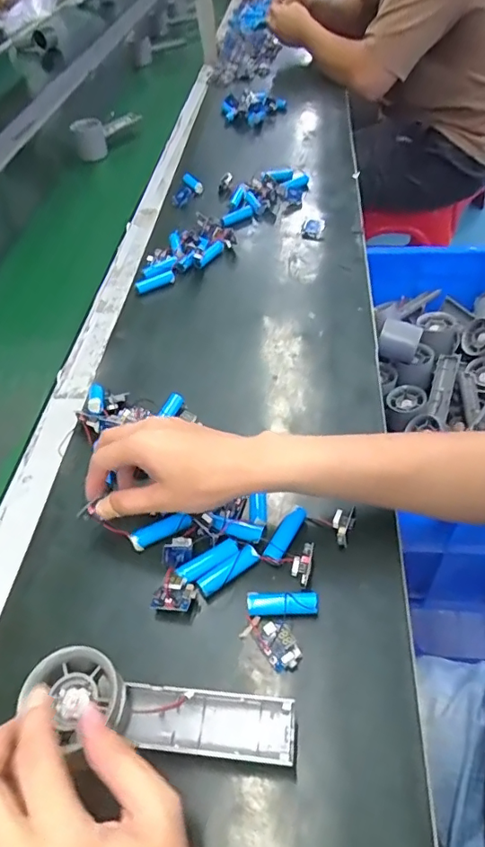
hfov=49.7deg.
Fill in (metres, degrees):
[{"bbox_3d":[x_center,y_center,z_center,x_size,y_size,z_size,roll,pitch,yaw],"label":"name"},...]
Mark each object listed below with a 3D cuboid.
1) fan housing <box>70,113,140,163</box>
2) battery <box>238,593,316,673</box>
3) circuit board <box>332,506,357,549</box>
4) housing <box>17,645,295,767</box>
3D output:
[{"bbox_3d":[-0.248,-0.539,0.972,0.065,0.063,0.125,22,54,23],"label":"fan housing"},{"bbox_3d":[0.024,0.141,0.366,0.049,0.022,0.051,9,50,13],"label":"battery"},{"bbox_3d":[0.080,0.081,0.419,0.017,0.017,0.032,12,51,15],"label":"circuit board"},{"bbox_3d":[-0.049,0.174,0.313,0.156,0.025,0.045,14,51,0],"label":"housing"}]

